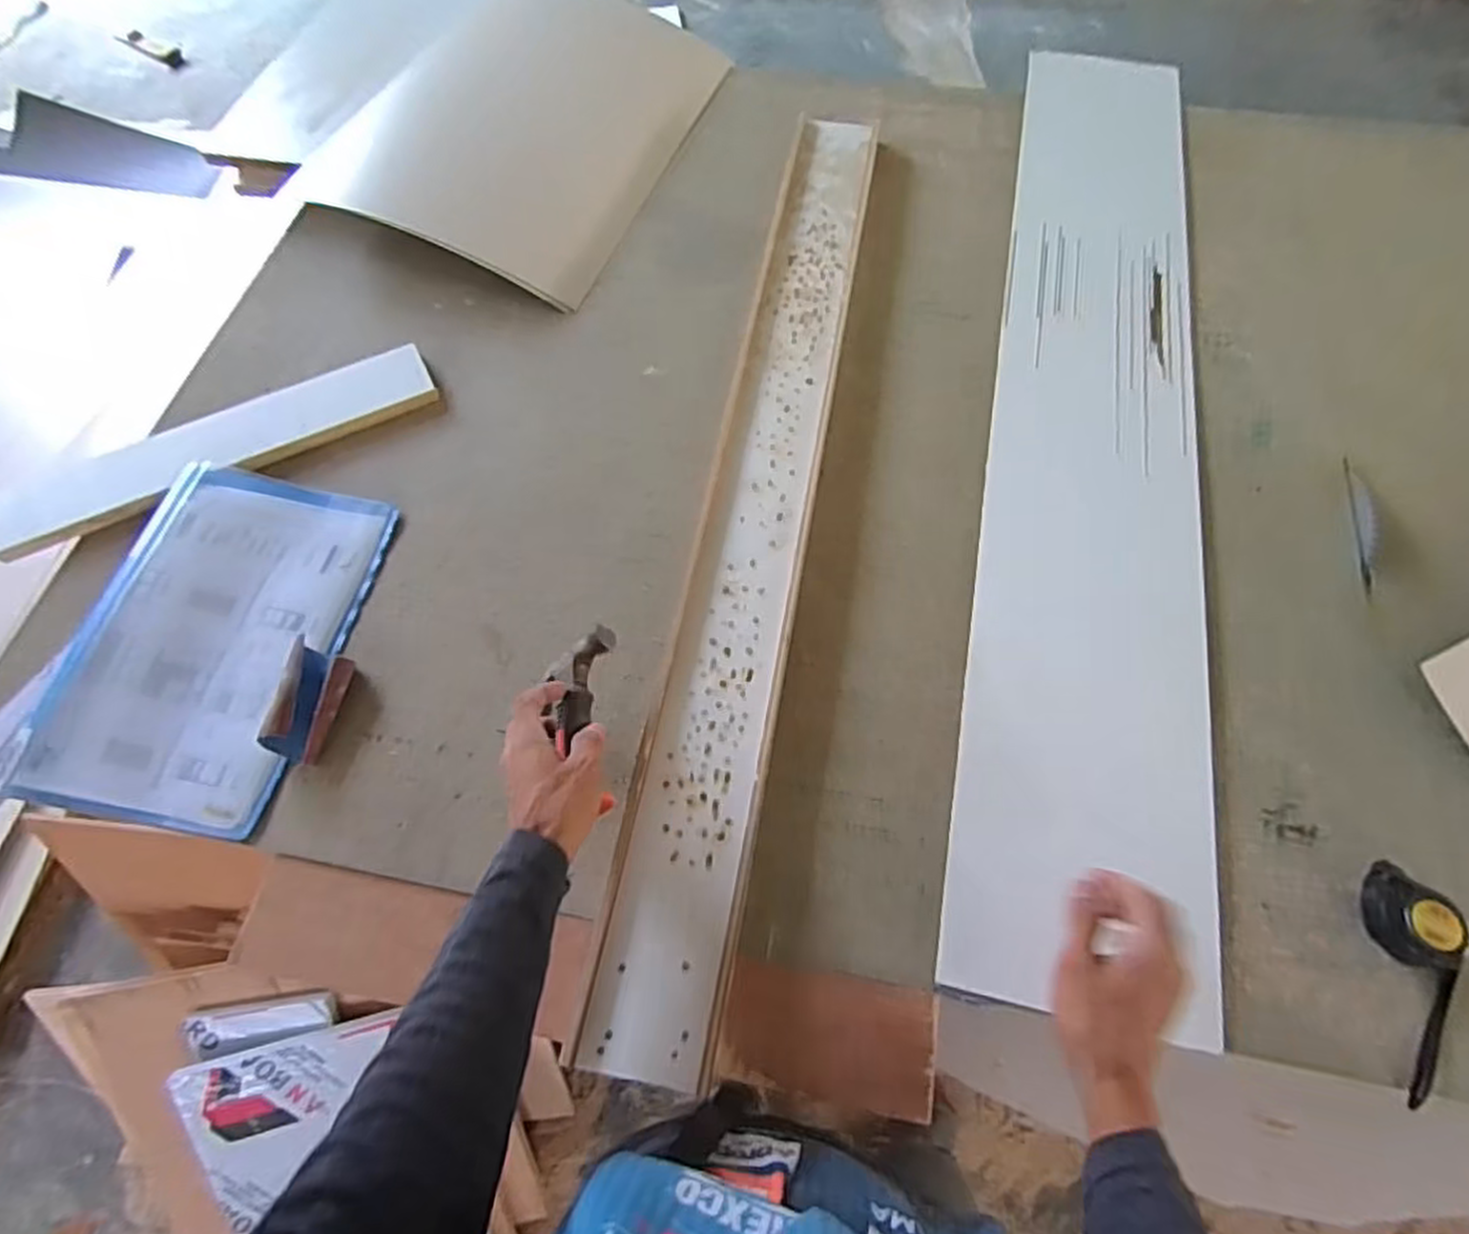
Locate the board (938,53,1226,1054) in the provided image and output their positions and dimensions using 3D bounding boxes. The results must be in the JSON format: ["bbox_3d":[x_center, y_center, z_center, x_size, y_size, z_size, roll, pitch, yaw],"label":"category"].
[{"bbox_3d":[0.404,-0.243,0.835,0.223,0.015,1.241,12,65,6],"label":"board"}]

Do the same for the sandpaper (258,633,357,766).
[{"bbox_3d":[-0.390,0.078,0.685,0.050,0.026,0.105,4,65,3],"label":"sandpaper"}]

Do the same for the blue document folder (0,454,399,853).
[{"bbox_3d":[-0.503,0.017,0.727,0.229,0.023,0.355,12,67,-2],"label":"blue document folder"}]

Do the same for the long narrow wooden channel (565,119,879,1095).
[{"bbox_3d":[0.032,-0.151,0.794,0.113,0.021,1.110,9,65,5],"label":"long narrow wooden channel"}]

